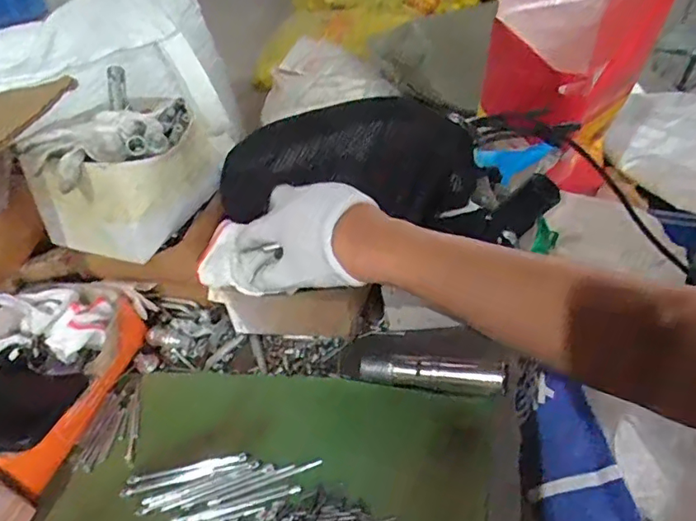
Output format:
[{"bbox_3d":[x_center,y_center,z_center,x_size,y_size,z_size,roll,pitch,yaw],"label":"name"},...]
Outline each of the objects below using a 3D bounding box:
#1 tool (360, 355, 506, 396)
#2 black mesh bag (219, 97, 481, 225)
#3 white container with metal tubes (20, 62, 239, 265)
[{"bbox_3d":[0.070,0.097,0.458,0.119,0.020,0.023,4,41,18],"label":"tool"},{"bbox_3d":[-0.006,-0.094,0.527,0.250,0.096,0.068,-1,39,13],"label":"black mesh bag"},{"bbox_3d":[-0.200,-0.083,0.507,0.149,0.105,0.140,11,43,25],"label":"white container with metal tubes"}]

